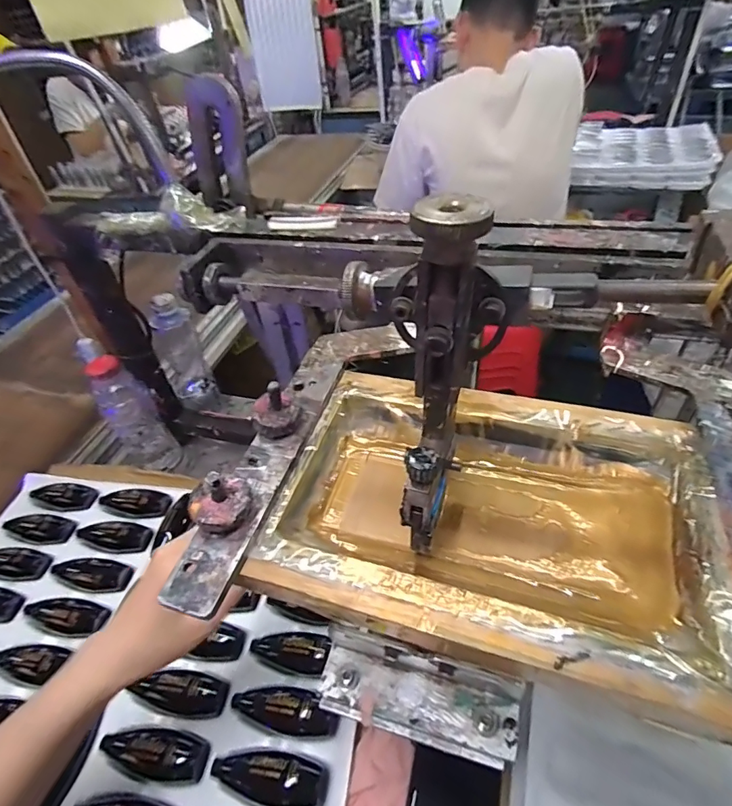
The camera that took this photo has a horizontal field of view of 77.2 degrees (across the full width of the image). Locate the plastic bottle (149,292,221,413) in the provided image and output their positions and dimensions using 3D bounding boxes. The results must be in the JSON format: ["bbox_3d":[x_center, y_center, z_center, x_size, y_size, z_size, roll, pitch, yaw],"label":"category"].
[{"bbox_3d":[-0.277,-0.066,0.692,0.046,0.193,0.051,5,46,12],"label":"plastic bottle"}]

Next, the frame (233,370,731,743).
[{"bbox_3d":[0.068,0.059,0.261,0.227,0.027,0.163,10,47,17],"label":"frame"}]

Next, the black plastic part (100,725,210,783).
[{"bbox_3d":[-0.197,0.329,0.432,0.105,0.017,0.038,1,45,8],"label":"black plastic part"}]

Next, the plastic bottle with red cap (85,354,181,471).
[{"bbox_3d":[-0.331,0.022,0.657,0.062,0.194,0.052,-31,49,-23],"label":"plastic bottle with red cap"}]

